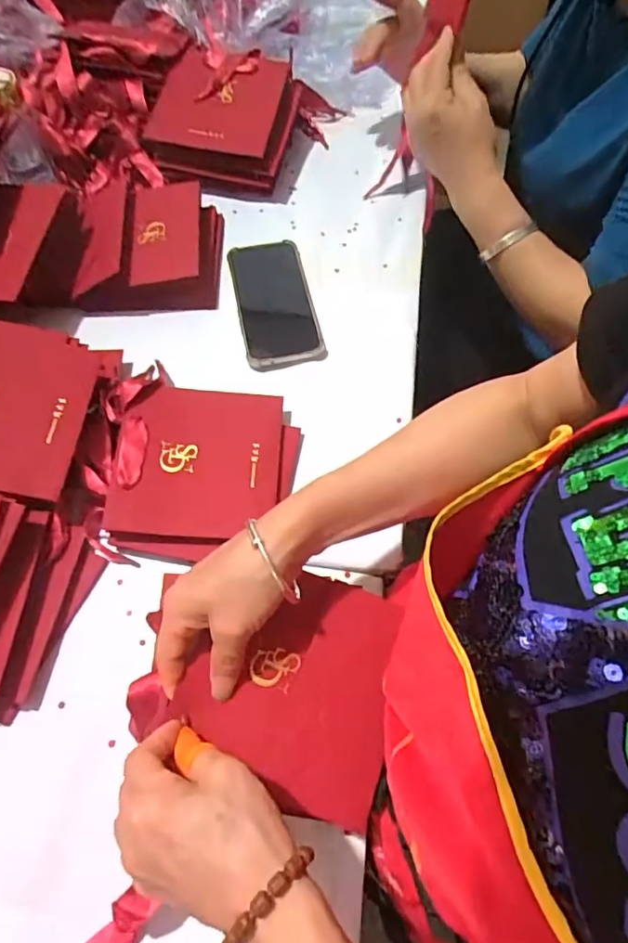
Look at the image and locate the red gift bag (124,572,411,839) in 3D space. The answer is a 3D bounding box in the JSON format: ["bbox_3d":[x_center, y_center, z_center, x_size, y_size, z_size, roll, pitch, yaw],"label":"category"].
[{"bbox_3d":[-0.030,0.131,0.344,0.155,0.020,0.139,11,65,6],"label":"red gift bag"}]

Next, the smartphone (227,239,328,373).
[{"bbox_3d":[-0.041,-0.181,0.566,0.080,0.012,0.164,-11,65,-5],"label":"smartphone"}]

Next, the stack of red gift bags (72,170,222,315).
[{"bbox_3d":[-0.175,-0.258,0.580,0.138,0.046,0.180,-3,64,-1],"label":"stack of red gift bags"}]

